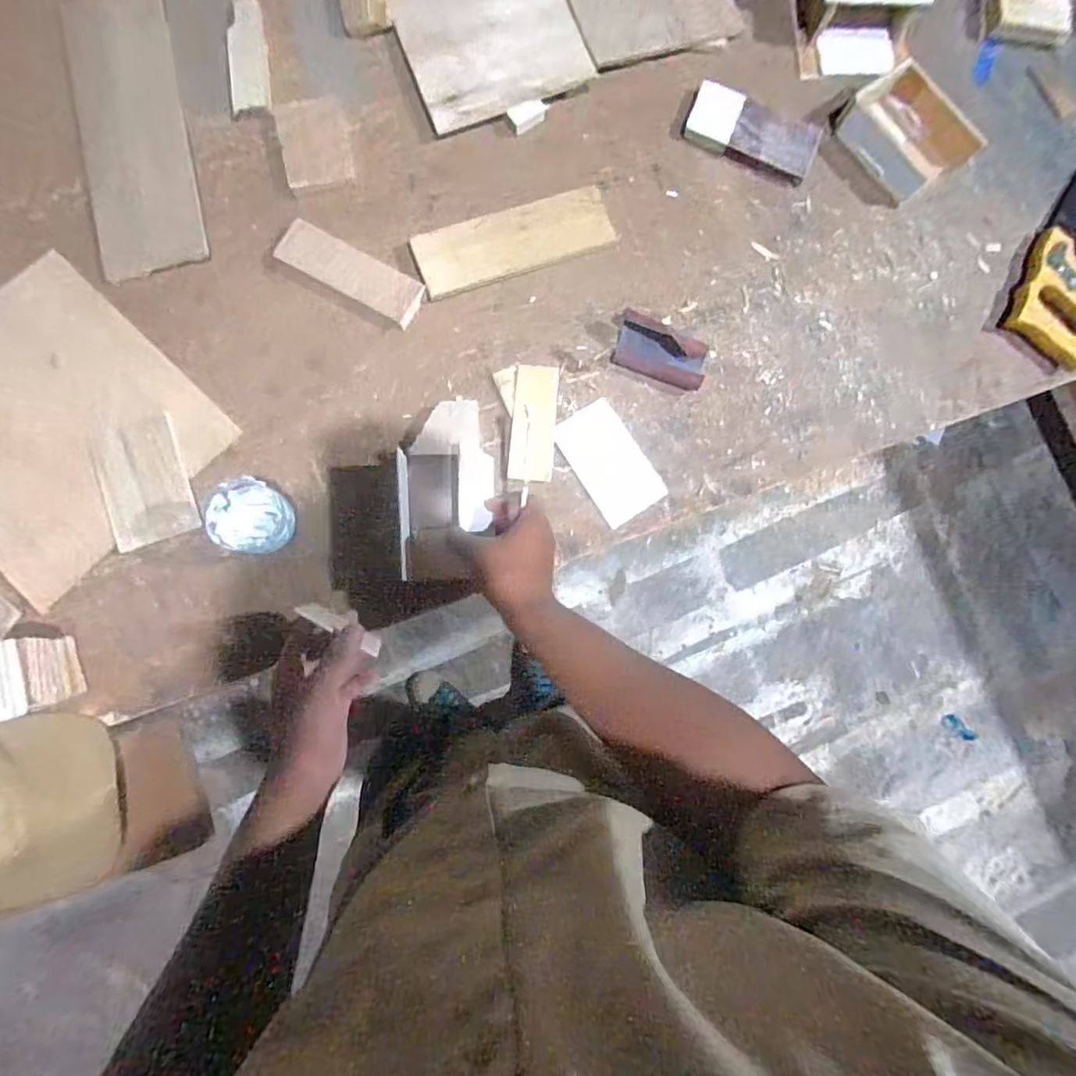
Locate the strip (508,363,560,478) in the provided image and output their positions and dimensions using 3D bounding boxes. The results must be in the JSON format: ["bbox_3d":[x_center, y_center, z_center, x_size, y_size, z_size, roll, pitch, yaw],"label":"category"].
[{"bbox_3d":[-0.004,-0.125,0.601,0.047,0.010,0.125,5,85,-4],"label":"strip"}]

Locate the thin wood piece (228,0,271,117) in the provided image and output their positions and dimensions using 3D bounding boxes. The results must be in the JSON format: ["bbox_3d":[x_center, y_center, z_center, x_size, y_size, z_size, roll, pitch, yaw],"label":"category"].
[{"bbox_3d":[-0.325,-0.541,0.616,0.039,0.011,0.129,-4,86,-4],"label":"thin wood piece"}]

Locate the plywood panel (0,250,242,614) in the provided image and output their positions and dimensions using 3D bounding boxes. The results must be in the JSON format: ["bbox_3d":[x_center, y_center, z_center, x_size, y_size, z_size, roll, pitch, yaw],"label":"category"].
[{"bbox_3d":[-0.510,-0.120,0.568,0.292,0.013,0.257,44,84,0],"label":"plywood panel"}]

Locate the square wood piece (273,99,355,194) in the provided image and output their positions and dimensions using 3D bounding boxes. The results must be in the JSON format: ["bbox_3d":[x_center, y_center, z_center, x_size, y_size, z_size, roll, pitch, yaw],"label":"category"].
[{"bbox_3d":[-0.247,-0.442,0.616,0.076,0.010,0.106,-14,87,-5],"label":"square wood piece"}]

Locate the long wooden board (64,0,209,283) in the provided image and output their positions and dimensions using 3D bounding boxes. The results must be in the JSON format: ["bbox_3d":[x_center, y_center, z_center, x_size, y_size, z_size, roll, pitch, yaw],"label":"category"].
[{"bbox_3d":[-0.438,-0.439,0.593,0.115,0.022,0.305,-10,86,-5],"label":"long wooden board"}]

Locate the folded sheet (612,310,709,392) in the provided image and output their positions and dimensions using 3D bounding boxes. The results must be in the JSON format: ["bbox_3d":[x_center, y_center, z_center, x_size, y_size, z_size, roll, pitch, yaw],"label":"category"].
[{"bbox_3d":[0.137,-0.205,0.600,0.105,0.036,0.054,19,85,-2],"label":"folded sheet"}]

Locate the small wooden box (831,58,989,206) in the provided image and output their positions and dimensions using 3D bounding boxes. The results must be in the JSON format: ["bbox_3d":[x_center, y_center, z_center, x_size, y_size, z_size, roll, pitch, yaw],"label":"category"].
[{"bbox_3d":[0.430,-0.472,0.645,0.108,0.039,0.135,-38,89,-6],"label":"small wooden box"}]

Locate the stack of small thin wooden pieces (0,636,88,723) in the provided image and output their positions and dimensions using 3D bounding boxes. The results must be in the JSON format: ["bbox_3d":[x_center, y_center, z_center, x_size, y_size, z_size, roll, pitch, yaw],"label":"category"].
[{"bbox_3d":[-0.475,0.127,0.506,0.049,0.084,0.068,-16,87,-5],"label":"stack of small thin wooden pieces"}]

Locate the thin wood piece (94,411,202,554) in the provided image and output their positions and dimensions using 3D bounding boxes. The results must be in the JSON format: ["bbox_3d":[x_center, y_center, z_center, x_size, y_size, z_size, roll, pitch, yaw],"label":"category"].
[{"bbox_3d":[-0.405,-0.060,0.568,0.082,0.006,0.130,-16,87,-5],"label":"thin wood piece"}]

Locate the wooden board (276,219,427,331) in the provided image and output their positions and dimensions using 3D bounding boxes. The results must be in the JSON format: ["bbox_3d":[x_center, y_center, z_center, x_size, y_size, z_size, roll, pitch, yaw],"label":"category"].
[{"bbox_3d":[-0.202,-0.288,0.599,0.153,0.021,0.053,27,84,-2],"label":"wooden board"}]

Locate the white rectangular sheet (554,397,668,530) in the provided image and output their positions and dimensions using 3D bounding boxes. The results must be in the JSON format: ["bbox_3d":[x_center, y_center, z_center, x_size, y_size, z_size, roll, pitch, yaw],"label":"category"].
[{"bbox_3d":[0.079,-0.083,0.603,0.073,0.009,0.128,-33,89,-6],"label":"white rectangular sheet"}]

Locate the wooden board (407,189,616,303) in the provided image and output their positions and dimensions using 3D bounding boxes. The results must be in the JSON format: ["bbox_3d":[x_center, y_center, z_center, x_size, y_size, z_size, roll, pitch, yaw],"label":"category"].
[{"bbox_3d":[-0.027,-0.336,0.619,0.221,0.009,0.079,-20,87,-5],"label":"wooden board"}]

